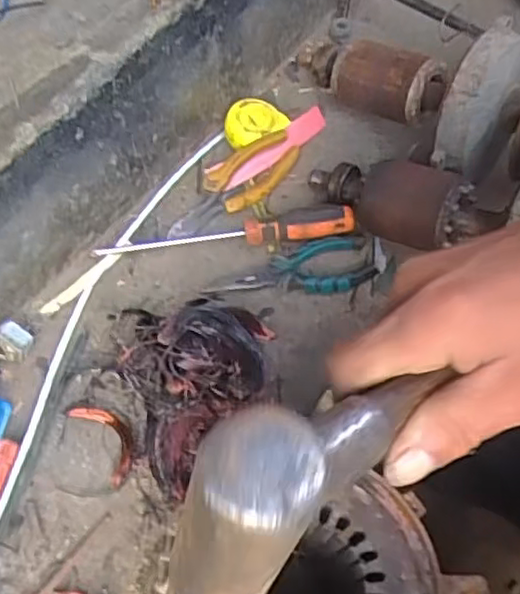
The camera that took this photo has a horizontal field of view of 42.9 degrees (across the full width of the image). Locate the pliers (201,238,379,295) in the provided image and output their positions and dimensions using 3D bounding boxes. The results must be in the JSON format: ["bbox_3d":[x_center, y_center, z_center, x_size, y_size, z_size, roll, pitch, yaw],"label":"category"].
[{"bbox_3d":[0.032,-0.018,0.624,0.152,0.018,0.051,-15,64,-10],"label":"pliers"}]

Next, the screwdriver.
[{"bbox_3d":[-0.032,-0.065,0.633,0.241,0.036,0.025,-3,63,-4],"label":"screwdriver"}]

